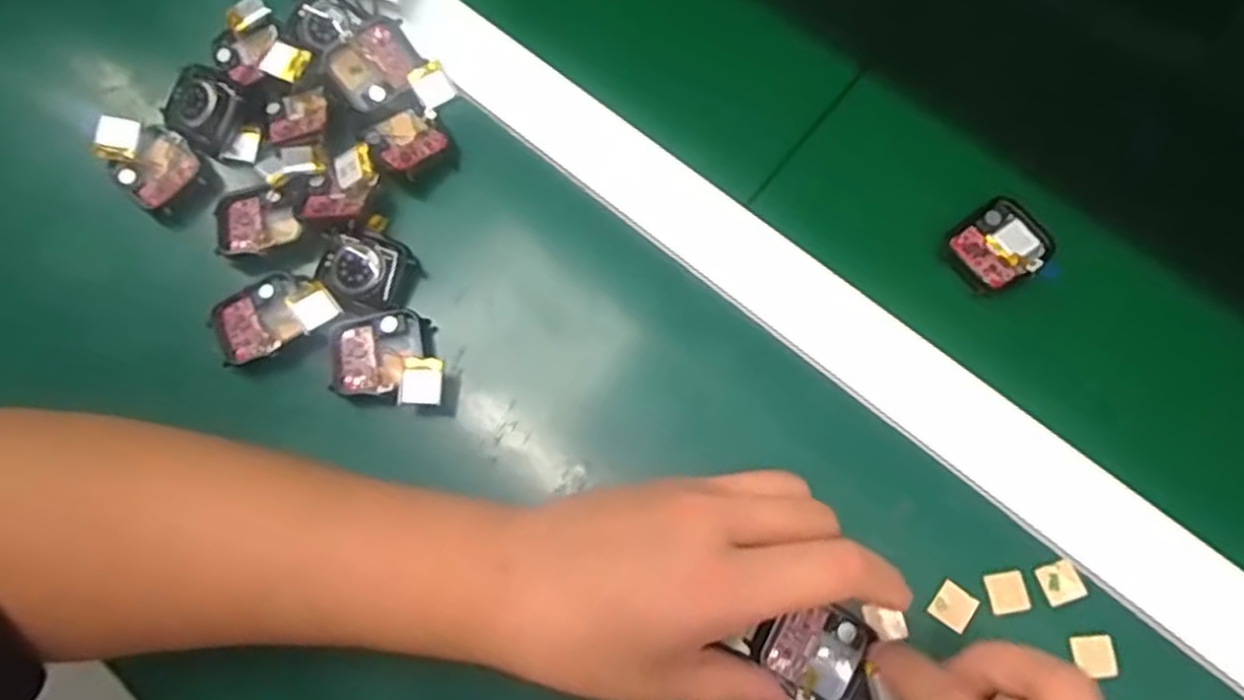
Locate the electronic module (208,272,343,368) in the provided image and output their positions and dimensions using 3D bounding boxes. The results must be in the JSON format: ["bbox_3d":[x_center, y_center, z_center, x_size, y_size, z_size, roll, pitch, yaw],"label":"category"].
[{"bbox_3d":[-0.163,-0.017,0.352,0.059,0.011,0.035,-24,73,-3],"label":"electronic module"}]

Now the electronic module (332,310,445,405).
[{"bbox_3d":[-0.105,0.003,0.340,0.051,0.012,0.044,0,73,4],"label":"electronic module"}]

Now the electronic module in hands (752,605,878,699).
[{"bbox_3d":[0.075,0.118,0.298,0.041,0.005,0.037,29,76,10],"label":"electronic module in hands"}]

